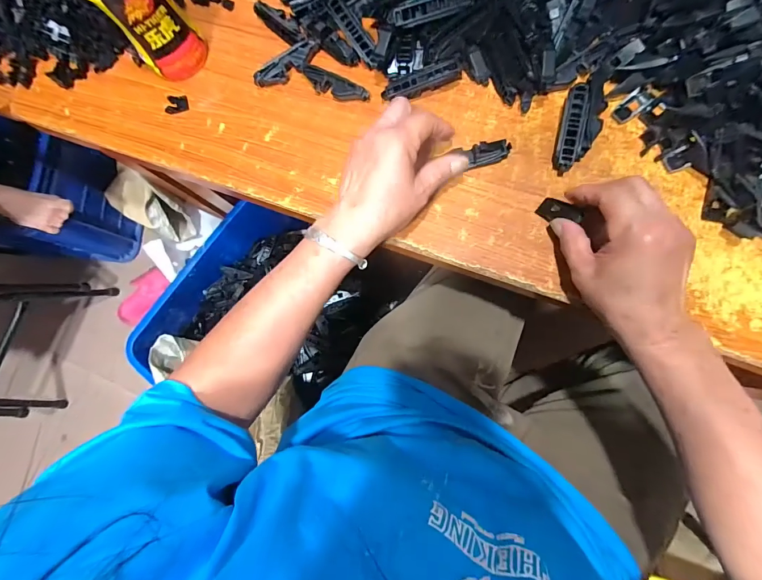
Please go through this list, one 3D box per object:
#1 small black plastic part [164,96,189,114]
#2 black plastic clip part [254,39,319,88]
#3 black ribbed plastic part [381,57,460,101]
[{"bbox_3d":[-0.229,-0.209,0.400,0.021,0.014,0.023,-7,81,6],"label":"small black plastic part"},{"bbox_3d":[-0.100,-0.243,0.387,0.076,0.015,0.020,-37,79,1],"label":"black plastic clip part"},{"bbox_3d":[0.042,-0.210,0.359,0.081,0.011,0.020,-17,80,5],"label":"black ribbed plastic part"}]

